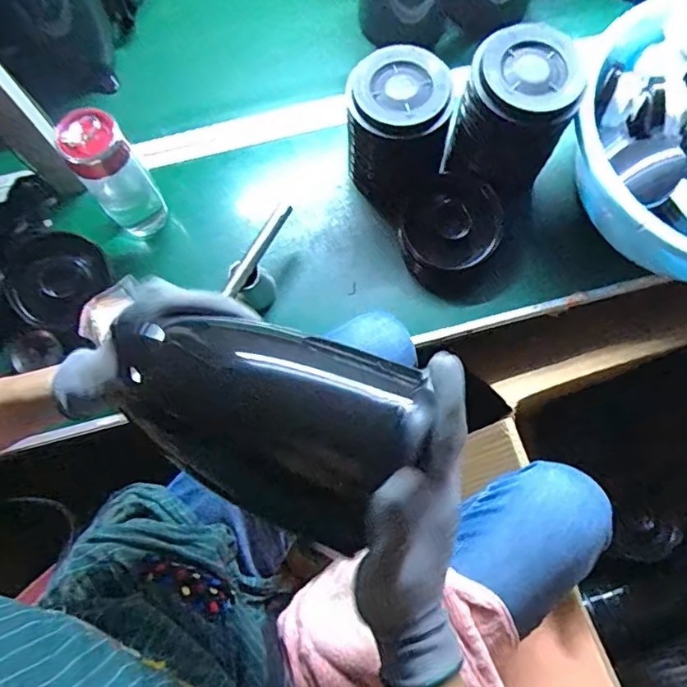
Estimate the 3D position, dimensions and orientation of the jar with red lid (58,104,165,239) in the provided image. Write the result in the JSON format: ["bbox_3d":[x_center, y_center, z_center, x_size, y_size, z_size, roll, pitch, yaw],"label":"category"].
[{"bbox_3d":[-0.258,-0.186,0.626,0.065,0.181,0.056,-34,76,-8],"label":"jar with red lid"}]

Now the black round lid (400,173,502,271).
[{"bbox_3d":[0.136,-0.150,0.681,0.116,0.018,0.114,-36,71,18],"label":"black round lid"}]

